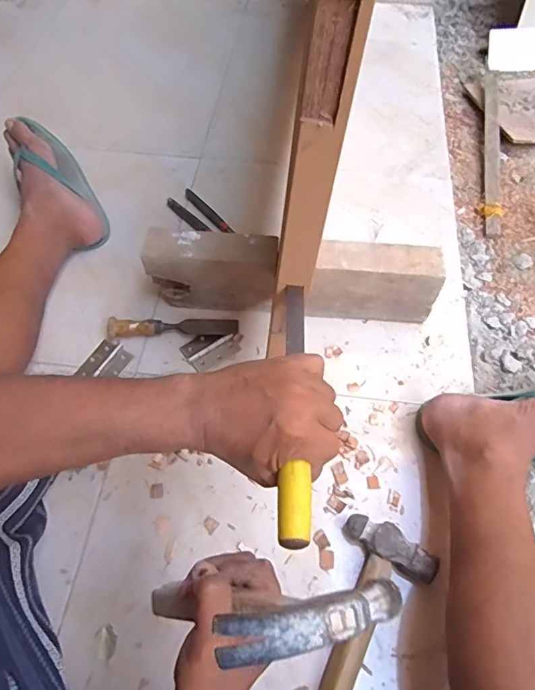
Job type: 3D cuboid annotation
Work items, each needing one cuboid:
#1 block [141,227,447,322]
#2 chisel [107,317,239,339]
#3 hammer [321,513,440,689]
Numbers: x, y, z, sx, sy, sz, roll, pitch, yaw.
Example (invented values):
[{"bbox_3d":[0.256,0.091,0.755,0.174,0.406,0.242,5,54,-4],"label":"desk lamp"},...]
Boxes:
[{"bbox_3d":[0.038,-0.101,0.739,0.420,0.122,0.070,5,59,3],"label":"block"},{"bbox_3d":[-0.142,-0.028,0.746,0.191,0.030,0.030,-3,59,-2],"label":"chisel"},{"bbox_3d":[0.086,0.306,0.538,0.107,0.033,0.232,33,64,18],"label":"hammer"}]

